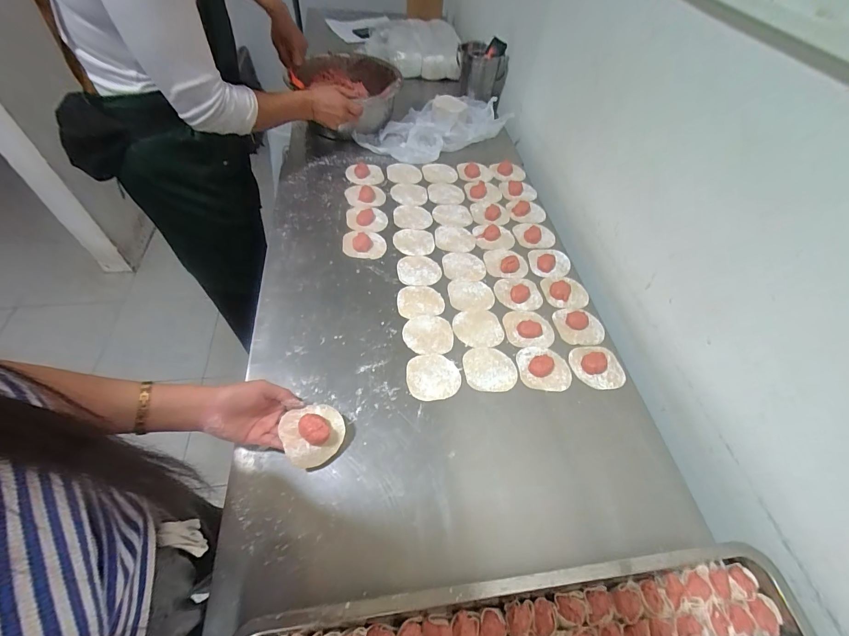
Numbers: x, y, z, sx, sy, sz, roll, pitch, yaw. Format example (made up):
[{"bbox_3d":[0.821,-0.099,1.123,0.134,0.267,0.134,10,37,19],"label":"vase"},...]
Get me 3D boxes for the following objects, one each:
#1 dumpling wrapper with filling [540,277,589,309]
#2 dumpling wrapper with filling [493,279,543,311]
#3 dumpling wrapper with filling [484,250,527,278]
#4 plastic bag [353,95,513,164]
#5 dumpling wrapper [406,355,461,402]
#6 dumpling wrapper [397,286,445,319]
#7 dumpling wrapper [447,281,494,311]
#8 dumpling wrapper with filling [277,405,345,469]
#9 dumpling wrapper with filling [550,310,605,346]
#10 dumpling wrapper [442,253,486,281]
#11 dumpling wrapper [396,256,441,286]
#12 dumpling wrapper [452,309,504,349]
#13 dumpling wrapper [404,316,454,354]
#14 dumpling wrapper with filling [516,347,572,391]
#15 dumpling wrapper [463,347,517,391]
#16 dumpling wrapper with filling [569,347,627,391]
[{"bbox_3d":[0.271,-0.048,0.703,0.088,0.012,0.074,2,55,-2],"label":"dumpling wrapper with filling"},{"bbox_3d":[0.178,-0.048,0.690,0.086,0.019,0.073,2,55,-3],"label":"dumpling wrapper with filling"},{"bbox_3d":[0.165,-0.115,0.740,0.087,0.018,0.082,2,55,-3],"label":"dumpling wrapper with filling"},{"bbox_3d":[0.019,-0.509,0.976,0.356,0.093,0.202,-27,61,-21],"label":"plastic bag"},{"bbox_3d":[0.014,0.092,0.573,0.082,0.004,0.076,2,55,-3],"label":"dumpling wrapper"},{"bbox_3d":[-0.007,-0.029,0.666,0.082,0.005,0.070,-5,56,-11],"label":"dumpling wrapper"},{"bbox_3d":[0.087,-0.041,0.682,0.084,0.004,0.075,4,52,-2],"label":"dumpling wrapper"},{"bbox_3d":[-0.143,0.147,0.473,0.074,0.040,0.070,2,55,-3],"label":"dumpling wrapper with filling"},{"bbox_3d":[0.279,0.016,0.658,0.088,0.012,0.074,2,55,-2],"label":"dumpling wrapper with filling"},{"bbox_3d":[0.079,-0.102,0.728,0.083,0.004,0.071,1,59,-2],"label":"dumpling wrapper"},{"bbox_3d":[-0.010,-0.094,0.709,0.084,0.008,0.076,-4,55,-7],"label":"dumpling wrapper"},{"bbox_3d":[0.094,0.019,0.639,0.085,0.006,0.075,-5,55,-7],"label":"dumpling wrapper"},{"bbox_3d":[0.006,0.028,0.621,0.083,0.004,0.075,0,55,-4],"label":"dumpling wrapper"},{"bbox_3d":[0.196,0.077,0.594,0.084,0.020,0.077,2,55,-3],"label":"dumpling wrapper with filling"},{"bbox_3d":[0.105,0.081,0.590,0.083,0.004,0.075,6,54,0],"label":"dumpling wrapper"},{"bbox_3d":[0.290,0.077,0.604,0.085,0.025,0.077,-7,55,-9],"label":"dumpling wrapper with filling"}]

